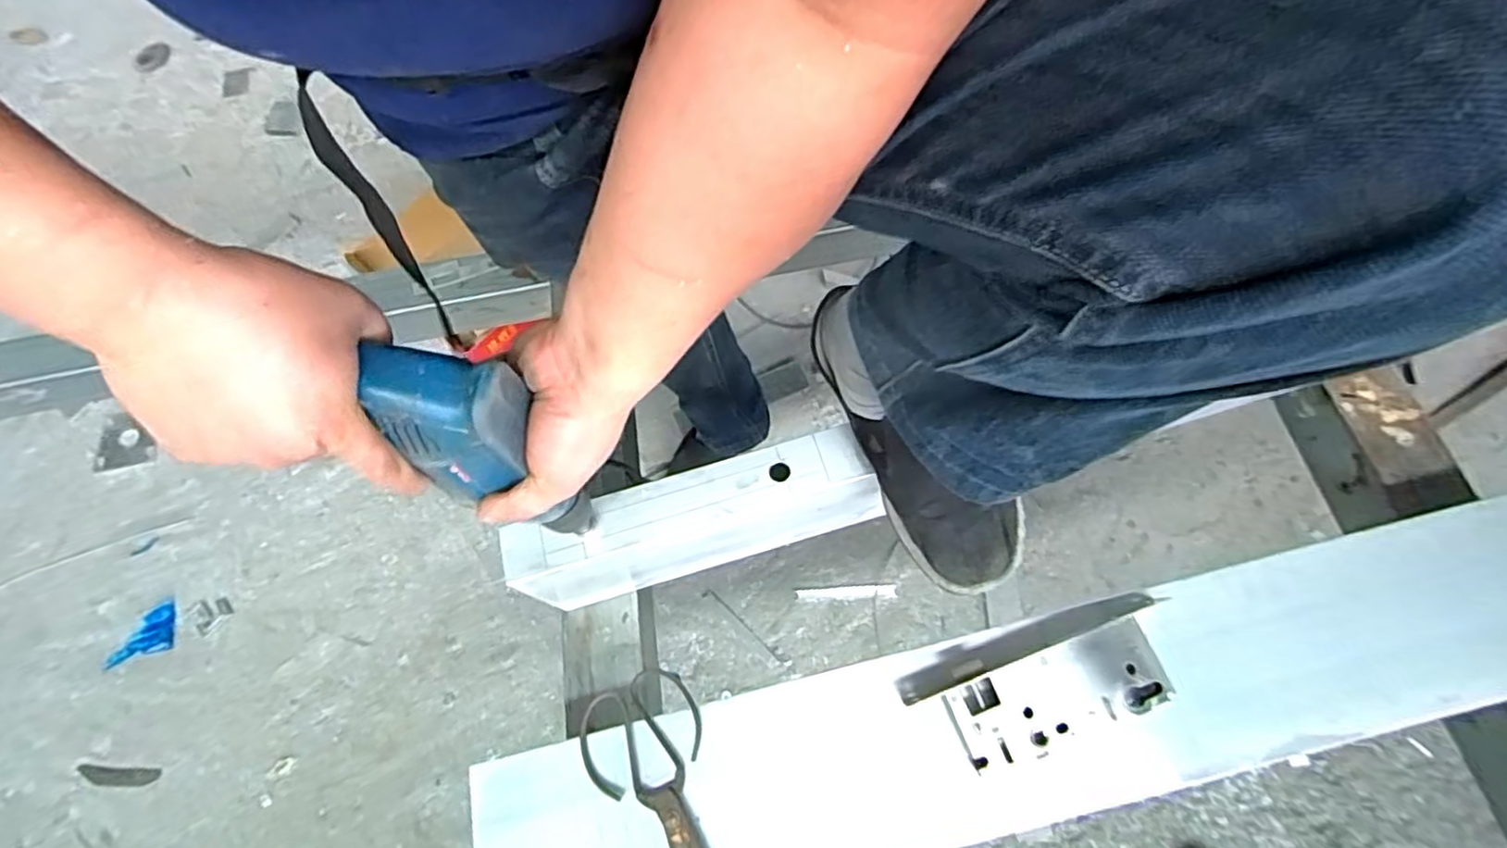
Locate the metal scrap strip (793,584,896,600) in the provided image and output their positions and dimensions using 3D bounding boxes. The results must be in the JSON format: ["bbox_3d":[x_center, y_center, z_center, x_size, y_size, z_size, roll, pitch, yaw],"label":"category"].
[{"bbox_3d":[0.145,0.267,1.071,0.155,0.010,0.022,-5,73,6],"label":"metal scrap strip"}]

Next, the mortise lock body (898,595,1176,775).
[{"bbox_3d":[0.245,0.217,0.564,0.218,0.035,0.089,-20,66,-4],"label":"mortise lock body"}]

